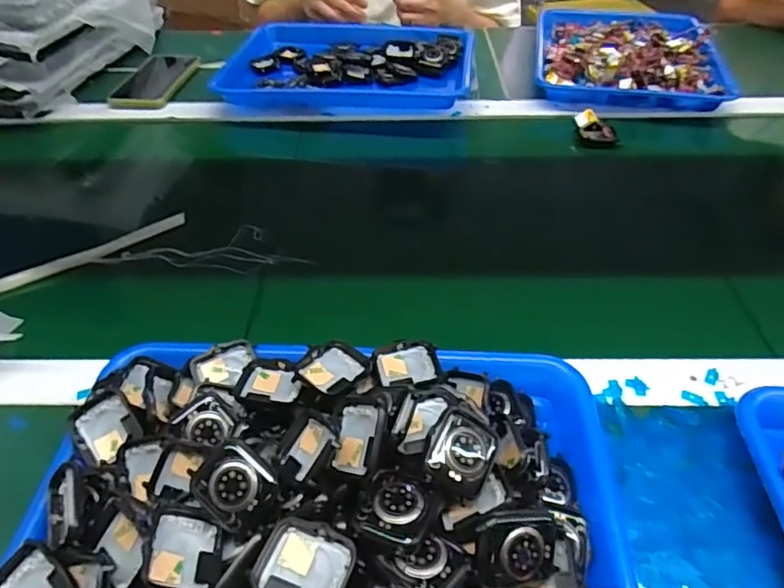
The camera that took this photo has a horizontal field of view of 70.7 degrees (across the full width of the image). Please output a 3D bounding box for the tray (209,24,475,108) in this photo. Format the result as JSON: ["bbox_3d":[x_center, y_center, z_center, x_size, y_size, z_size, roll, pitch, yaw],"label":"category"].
[{"bbox_3d":[-0.057,-0.326,0.784,0.335,0.044,0.217,0,45,2],"label":"tray"}]

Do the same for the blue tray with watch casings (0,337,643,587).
[{"bbox_3d":[-0.036,0.126,0.300,0.324,0.067,0.247,2,45,3],"label":"blue tray with watch casings"}]

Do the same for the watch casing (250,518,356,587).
[{"bbox_3d":[-0.041,0.132,0.260,0.042,0.014,0.043,12,47,13],"label":"watch casing"}]

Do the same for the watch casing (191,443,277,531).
[{"bbox_3d":[-0.084,0.101,0.293,0.038,0.009,0.035,34,76,9],"label":"watch casing"}]

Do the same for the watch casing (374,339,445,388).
[{"bbox_3d":[0.010,0.047,0.373,0.042,0.009,0.032,-7,45,-5],"label":"watch casing"}]

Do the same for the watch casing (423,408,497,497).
[{"bbox_3d":[0.038,0.085,0.296,0.035,0.009,0.039,32,56,4],"label":"watch casing"}]

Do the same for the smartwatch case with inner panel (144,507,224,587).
[{"bbox_3d":[-0.105,0.131,0.282,0.036,0.009,0.039,20,38,-25],"label":"smartwatch case with inner panel"}]

